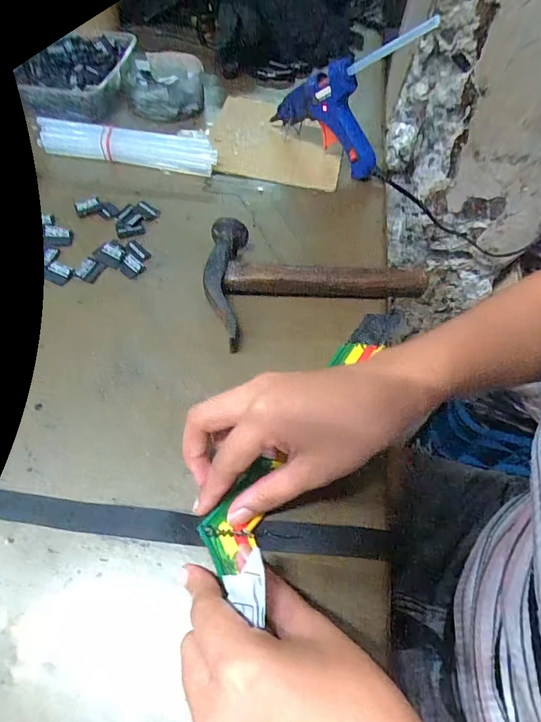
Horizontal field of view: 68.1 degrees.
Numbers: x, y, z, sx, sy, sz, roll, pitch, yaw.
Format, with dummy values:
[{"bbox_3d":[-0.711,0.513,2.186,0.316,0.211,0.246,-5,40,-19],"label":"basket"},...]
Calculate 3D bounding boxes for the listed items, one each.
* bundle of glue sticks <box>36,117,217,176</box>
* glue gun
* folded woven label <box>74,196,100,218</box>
[{"bbox_3d":[-0.152,-0.229,0.430,0.185,0.032,0.030,6,56,0],"label":"bundle of glue sticks"},{"bbox_3d":[0.071,-0.273,0.405,0.143,0.143,0.029,41,62,21],"label":"glue gun"},{"bbox_3d":[-0.178,-0.149,0.389,0.024,0.008,0.016,-20,60,-17],"label":"folded woven label"}]

